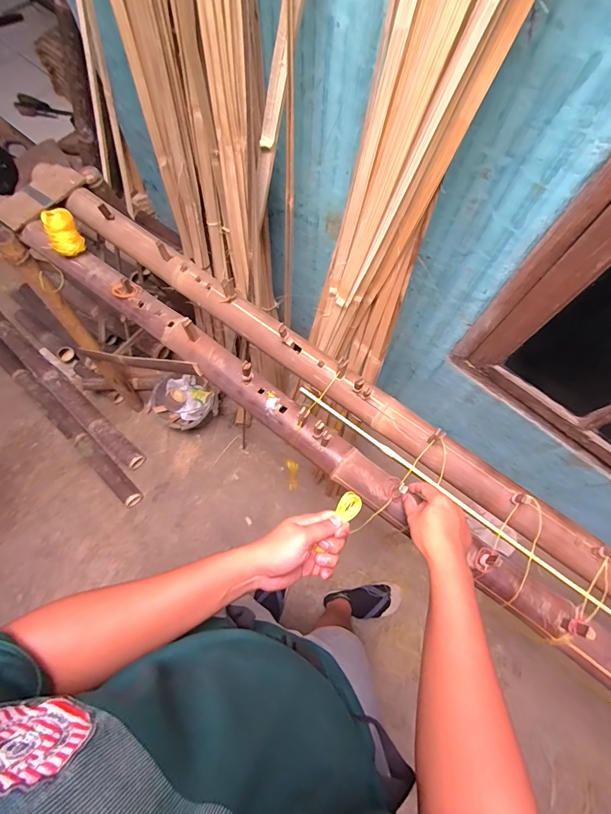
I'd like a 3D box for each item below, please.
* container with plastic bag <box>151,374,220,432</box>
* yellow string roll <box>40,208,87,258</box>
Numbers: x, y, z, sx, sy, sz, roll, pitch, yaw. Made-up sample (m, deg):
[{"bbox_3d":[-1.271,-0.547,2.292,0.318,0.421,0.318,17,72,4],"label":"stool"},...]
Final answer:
[{"bbox_3d":[-0.481,-0.008,1.551,0.252,0.172,0.226,37,73,11],"label":"container with plastic bag"},{"bbox_3d":[-0.501,-0.360,0.777,0.058,0.065,0.070,-20,72,-9],"label":"yellow string roll"}]

